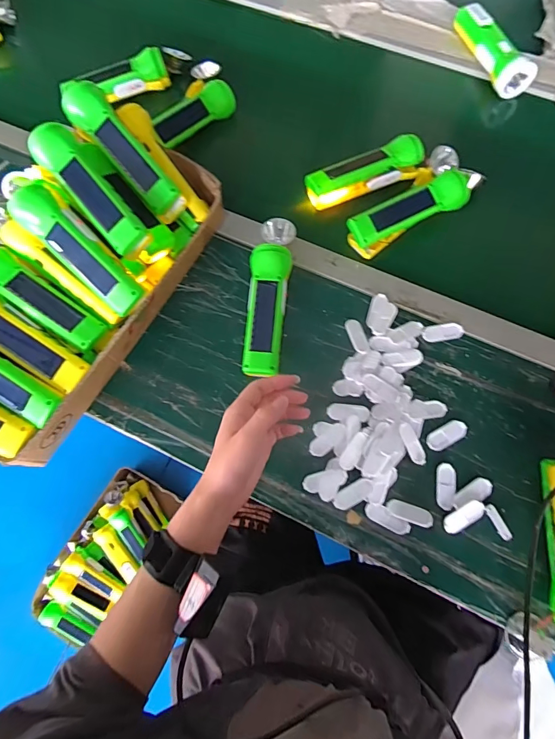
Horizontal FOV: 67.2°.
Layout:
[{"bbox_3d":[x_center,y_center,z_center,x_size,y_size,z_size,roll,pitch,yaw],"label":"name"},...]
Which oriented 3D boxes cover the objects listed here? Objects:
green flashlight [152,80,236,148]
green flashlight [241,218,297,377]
[{"bbox_3d":[-0.131,-0.388,0.638,0.047,0.039,0.148,42,79,14],"label":"green flashlight"},{"bbox_3d":[-0.012,-0.095,0.537,0.049,0.041,0.212,6,73,4],"label":"green flashlight"}]

